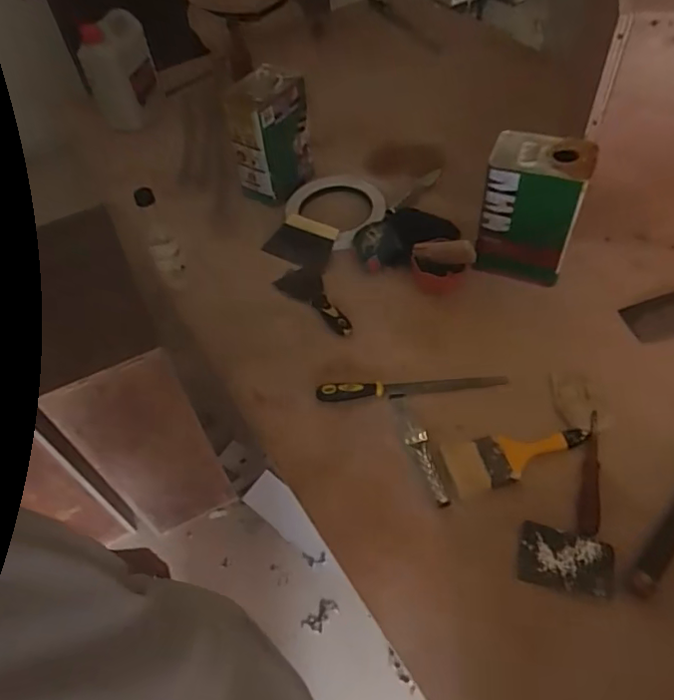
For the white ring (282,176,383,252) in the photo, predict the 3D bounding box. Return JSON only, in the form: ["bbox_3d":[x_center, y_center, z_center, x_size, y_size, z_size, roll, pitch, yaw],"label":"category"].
[{"bbox_3d":[-0.002,-0.296,1.169,0.203,0.028,0.197,-3,52,4],"label":"white ring"}]

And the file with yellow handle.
[{"bbox_3d":[0.119,0.060,0.899,0.299,0.021,0.028,-5,52,2],"label":"file with yellow handle"}]

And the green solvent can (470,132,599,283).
[{"bbox_3d":[0.335,-0.243,0.971,0.155,0.214,0.131,15,56,17],"label":"green solvent can"}]

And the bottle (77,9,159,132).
[{"bbox_3d":[-0.548,-0.704,1.421,0.168,0.229,0.140,-21,53,-10],"label":"bottle"}]

